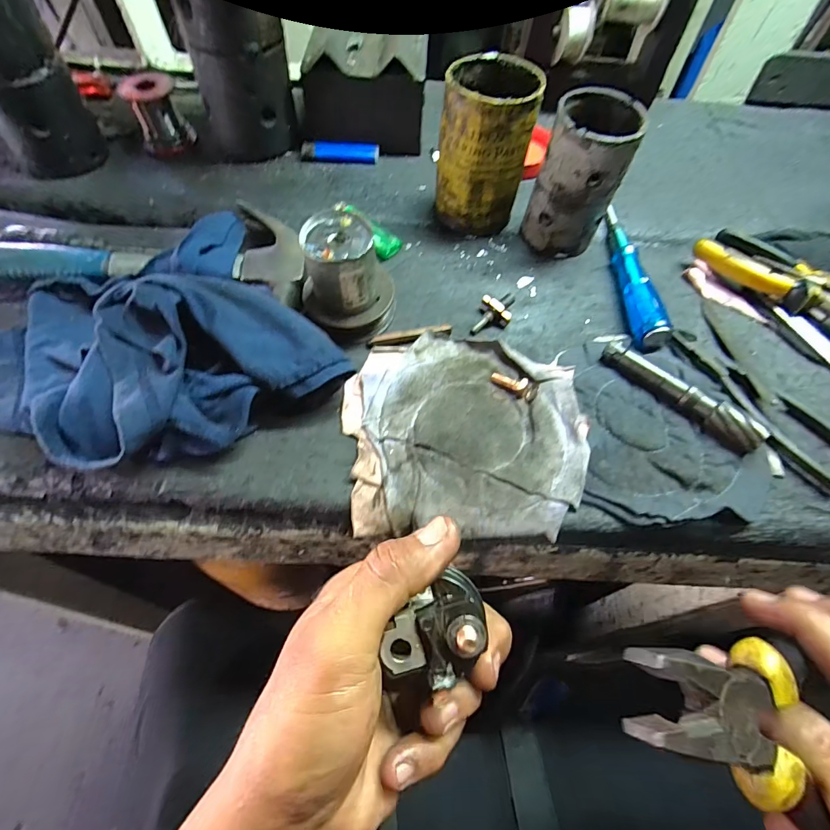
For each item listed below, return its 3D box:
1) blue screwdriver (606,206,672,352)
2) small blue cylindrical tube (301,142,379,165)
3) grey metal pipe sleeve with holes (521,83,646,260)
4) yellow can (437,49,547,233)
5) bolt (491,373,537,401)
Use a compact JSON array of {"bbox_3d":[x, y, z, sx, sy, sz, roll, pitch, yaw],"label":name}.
[{"bbox_3d":[0.187,-0.127,0.377,0.023,0.024,0.167,2,58,-1],"label":"blue screwdriver"},{"bbox_3d":[-0.079,-0.277,0.456,0.080,0.013,0.020,-2,58,-3],"label":"small blue cylindrical tube"},{"bbox_3d":[0.139,-0.199,0.371,0.066,0.114,0.069,19,59,10],"label":"grey metal pipe sleeve with holes"},{"bbox_3d":[0.059,-0.229,0.378,0.075,0.112,0.071,11,58,5],"label":"yellow can"},{"bbox_3d":[0.073,-0.024,0.316,0.034,0.010,0.013,31,62,16],"label":"bolt"}]

